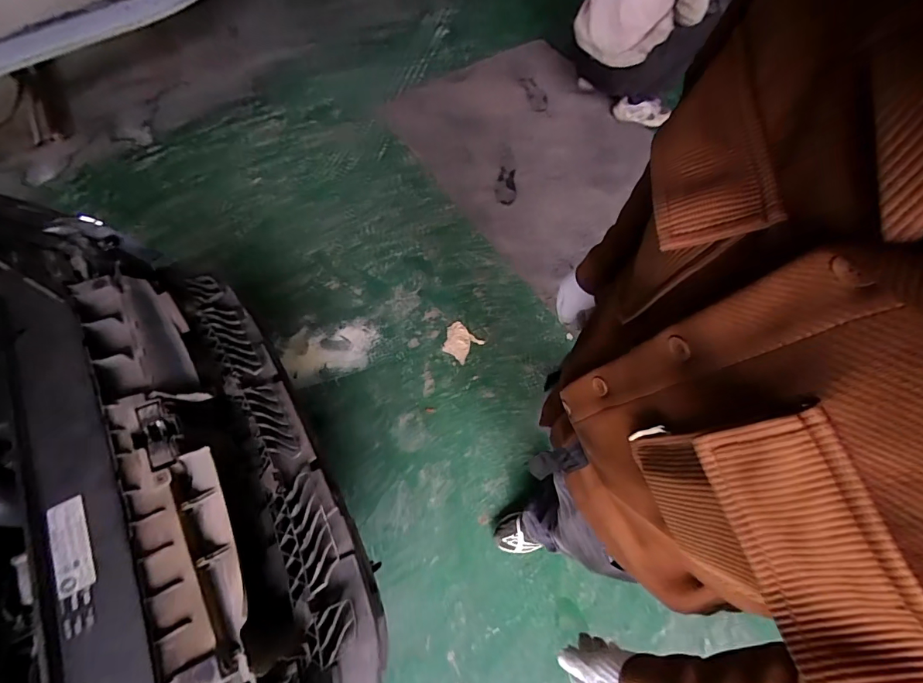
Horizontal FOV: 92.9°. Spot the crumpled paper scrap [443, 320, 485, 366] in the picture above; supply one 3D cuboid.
[{"bbox_3d":[-0.008,0.001,1.616,0.136,0.007,0.122,39,73,17],"label":"crumpled paper scrap"}]

